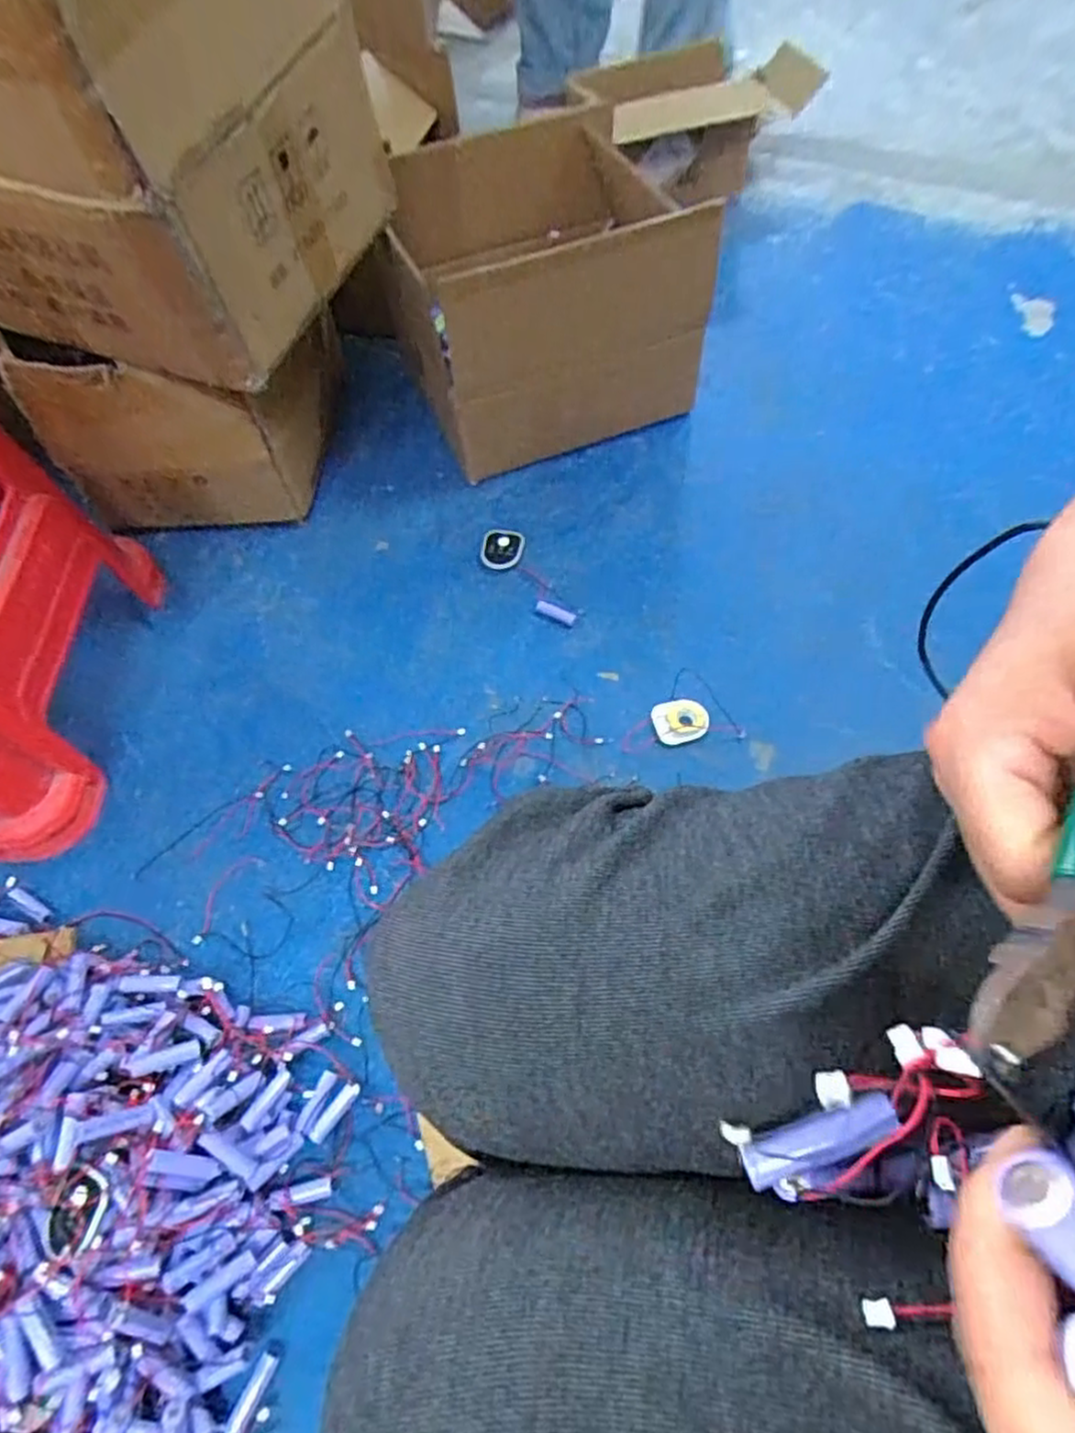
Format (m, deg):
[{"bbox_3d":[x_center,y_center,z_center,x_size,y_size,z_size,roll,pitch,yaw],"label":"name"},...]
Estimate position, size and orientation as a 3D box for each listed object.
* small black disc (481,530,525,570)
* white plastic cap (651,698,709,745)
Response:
[{"bbox_3d":[-0.044,-0.212,0.931,0.053,0.015,0.054,-1,60,2],"label":"small black disc"},{"bbox_3d":[0.155,0.003,0.799,0.061,0.007,0.057,-11,60,-4],"label":"white plastic cap"}]

